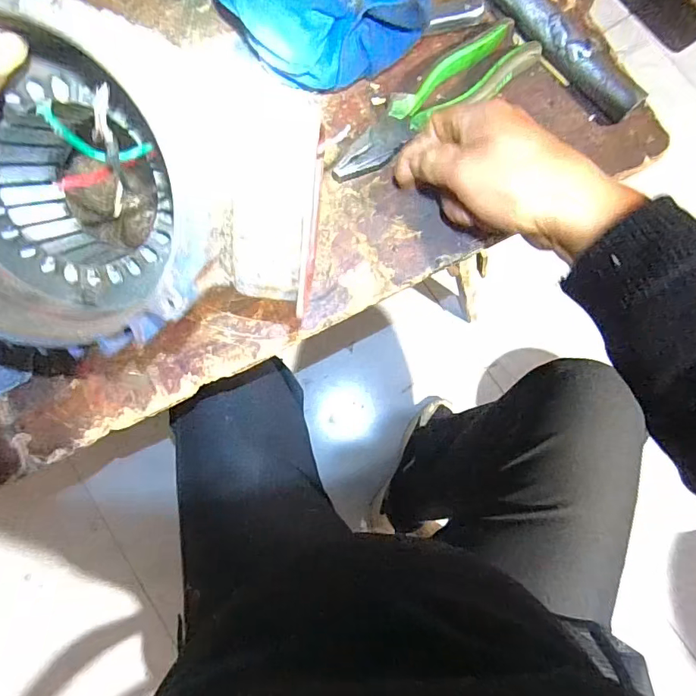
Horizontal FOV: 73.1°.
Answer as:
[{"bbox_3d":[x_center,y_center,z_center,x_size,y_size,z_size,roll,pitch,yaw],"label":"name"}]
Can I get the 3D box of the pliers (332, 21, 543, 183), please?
[{"bbox_3d":[0.070,-0.198,0.379,0.196,0.015,0.044,-39,84,-6],"label":"pliers"}]

